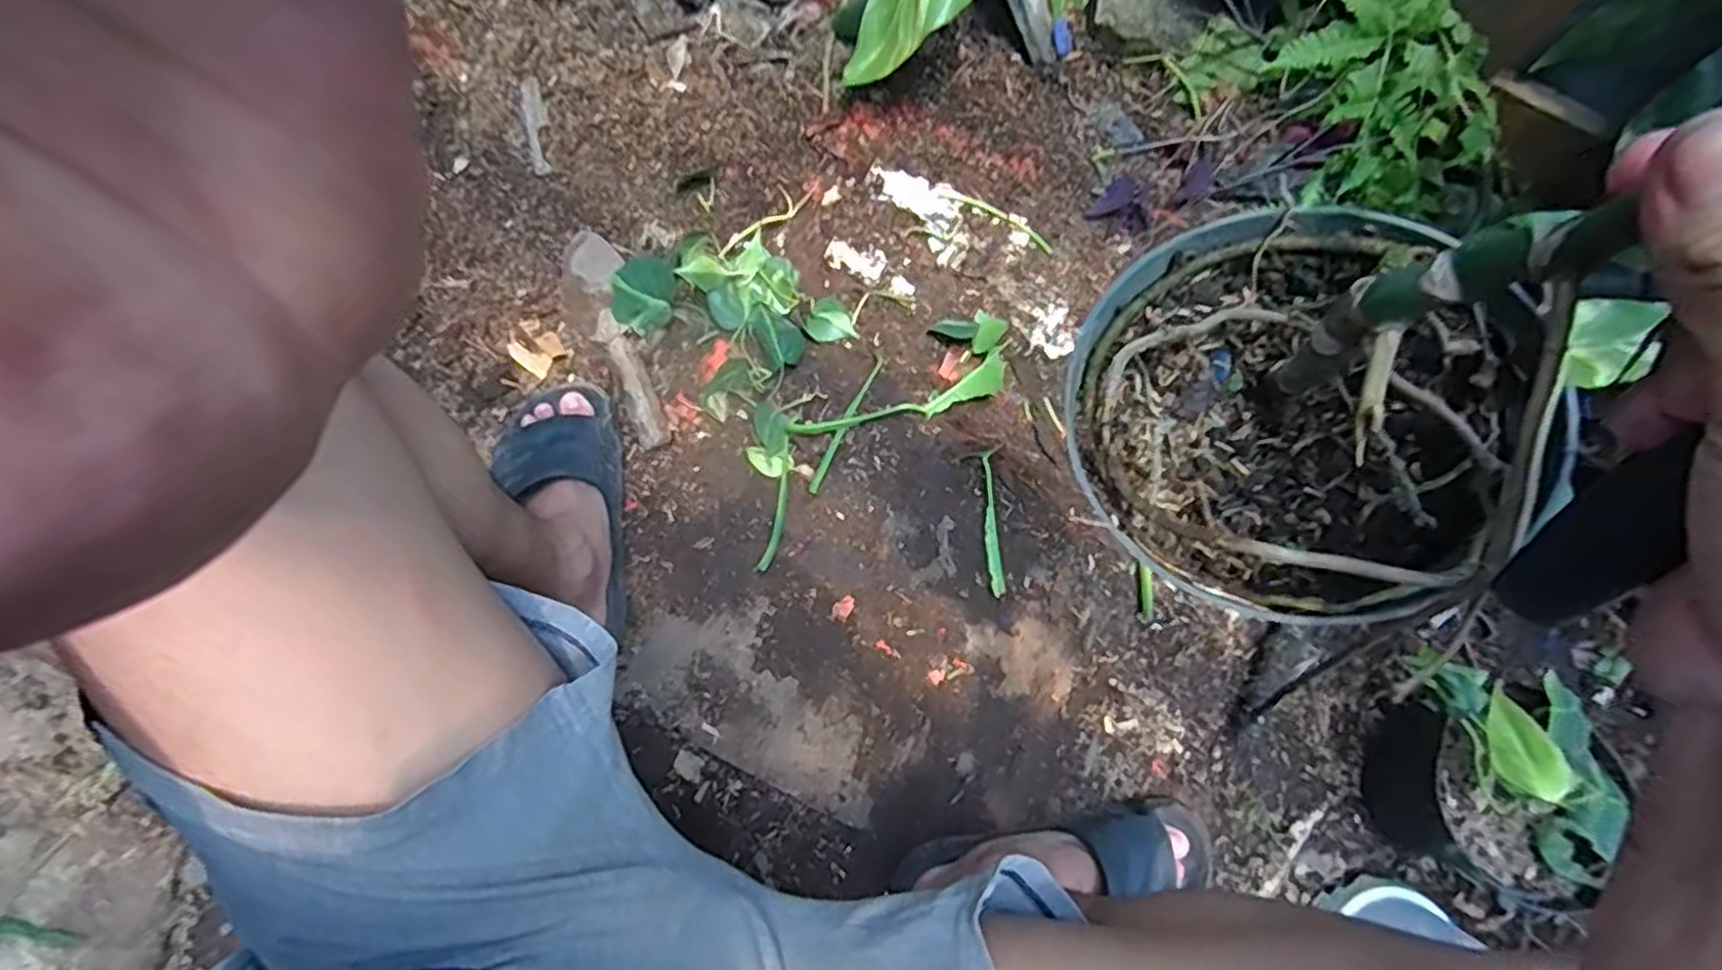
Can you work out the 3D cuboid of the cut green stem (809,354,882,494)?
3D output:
[{"bbox_3d":[-0.015,-0.066,0.760,0.010,0.004,0.166,25,80,1],"label":"cut green stem"}]

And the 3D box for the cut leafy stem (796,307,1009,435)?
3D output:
[{"bbox_3d":[0.043,-0.111,0.765,0.248,0.021,0.094,-19,82,-6],"label":"cut leafy stem"}]

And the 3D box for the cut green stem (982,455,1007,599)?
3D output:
[{"bbox_3d":[0.131,0.041,0.739,0.016,0.004,0.141,-5,80,-4],"label":"cut green stem"}]

